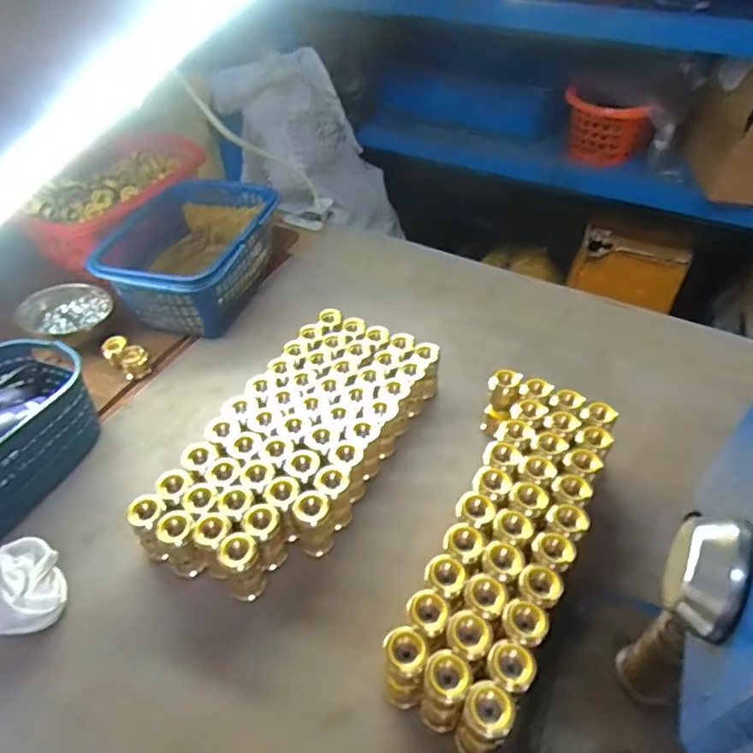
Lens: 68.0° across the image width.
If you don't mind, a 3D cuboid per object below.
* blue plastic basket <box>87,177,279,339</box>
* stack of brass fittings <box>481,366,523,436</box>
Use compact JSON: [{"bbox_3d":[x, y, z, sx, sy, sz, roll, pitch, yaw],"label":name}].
[{"bbox_3d":[-0.243,-0.173,0.777,0.177,0.112,0.274,17,47,16],"label":"blue plastic basket"},{"bbox_3d":[0.133,0.035,0.608,0.030,0.091,0.030,15,47,15],"label":"stack of brass fittings"}]

